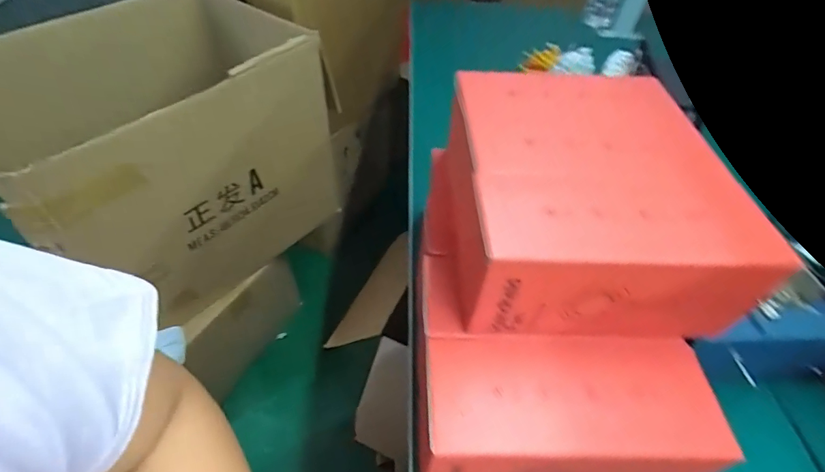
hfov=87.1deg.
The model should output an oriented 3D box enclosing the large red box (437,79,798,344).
[{"bbox_3d":[0.121,-0.036,0.336,0.189,0.084,0.210,2,47,-2],"label":"large red box"}]

